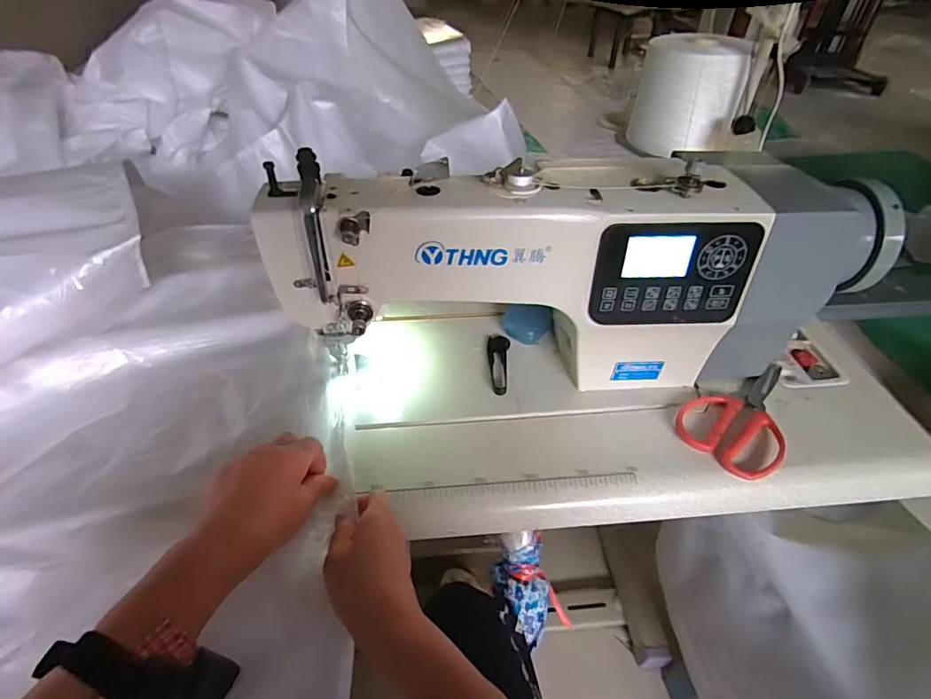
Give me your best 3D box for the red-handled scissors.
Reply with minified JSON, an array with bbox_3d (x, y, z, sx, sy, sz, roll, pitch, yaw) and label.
[{"bbox_3d":[0.315,0.066,0.550,0.180,0.013,0.103,-33,54,-30],"label":"red-handled scissors"}]

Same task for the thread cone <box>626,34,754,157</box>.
[{"bbox_3d":[0.343,-0.399,0.783,0.137,0.149,0.148,9,45,8],"label":"thread cone"}]

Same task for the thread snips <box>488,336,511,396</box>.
[{"bbox_3d":[0.039,0.016,0.599,0.028,0.006,0.099,5,44,4],"label":"thread snips"}]

